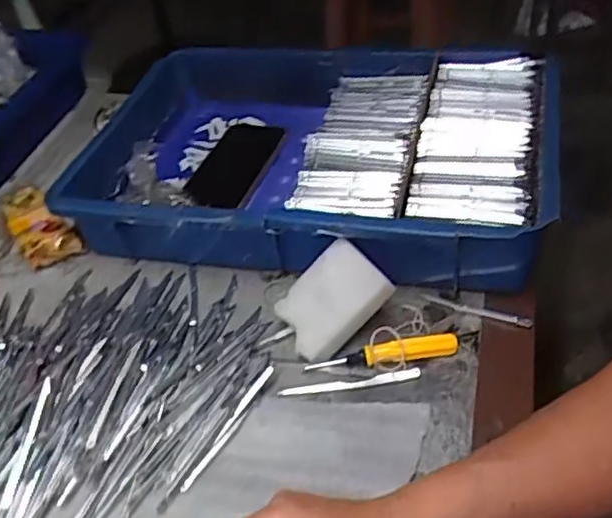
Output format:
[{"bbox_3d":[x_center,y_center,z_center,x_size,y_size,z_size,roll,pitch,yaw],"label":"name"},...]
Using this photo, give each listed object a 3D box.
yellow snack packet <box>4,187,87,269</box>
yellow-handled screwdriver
[{"bbox_3d":[-0.265,-0.032,0.652,0.051,0.041,0.105,-30,47,-22],"label":"yellow snack packet"},{"bbox_3d":[0.058,0.072,0.498,0.113,0.019,0.014,-8,43,0],"label":"yellow-handled screwdriver"}]

